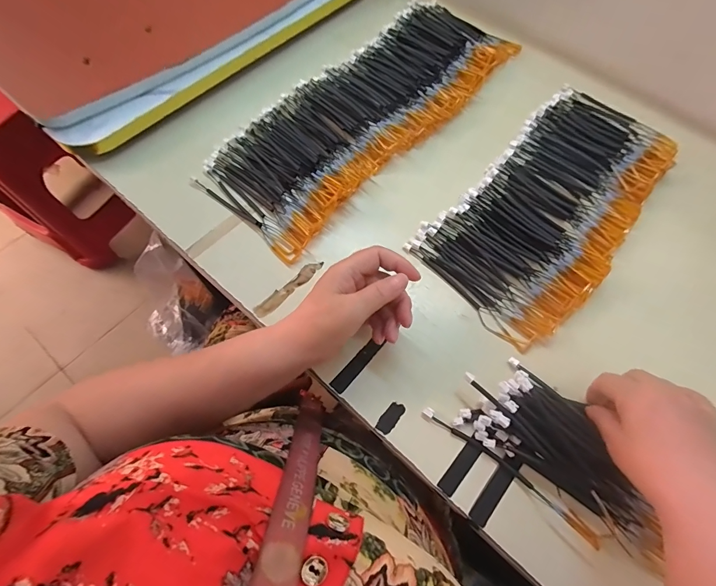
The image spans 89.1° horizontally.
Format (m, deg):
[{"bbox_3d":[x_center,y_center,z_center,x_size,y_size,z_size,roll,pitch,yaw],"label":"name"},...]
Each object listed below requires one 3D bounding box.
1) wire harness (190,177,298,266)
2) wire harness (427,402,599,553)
[{"bbox_3d":[-0.128,-0.084,0.404,0.158,0.010,0.016,39,71,13],"label":"wire harness"},{"bbox_3d":[0.129,0.154,0.315,0.168,0.012,0.013,36,70,12],"label":"wire harness"}]

